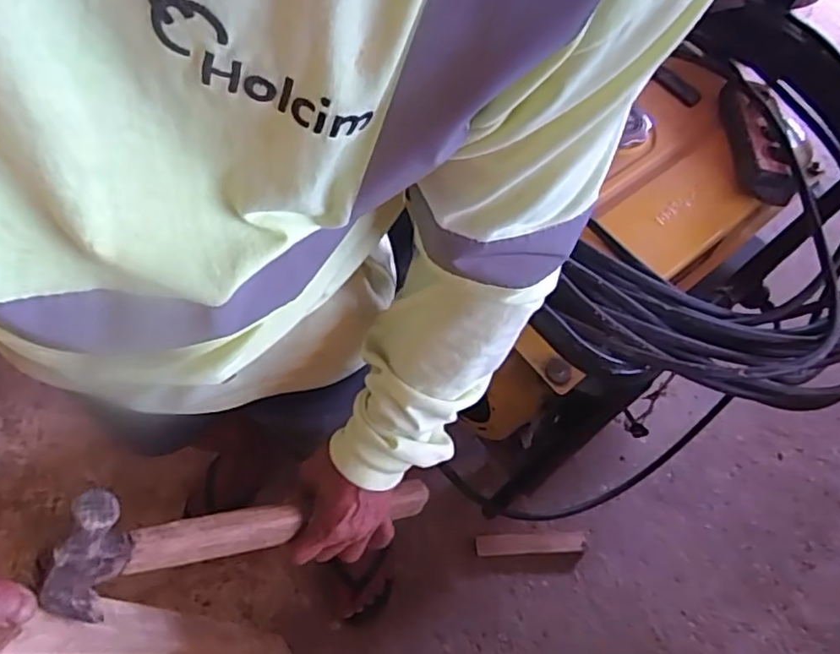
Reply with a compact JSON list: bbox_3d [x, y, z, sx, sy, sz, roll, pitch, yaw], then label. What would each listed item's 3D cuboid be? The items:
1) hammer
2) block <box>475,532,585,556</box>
[{"bbox_3d":[-0.122,0.166,0.511,0.353,0.114,0.041,9,47,-48],"label":"hammer"},{"bbox_3d":[0.203,0.398,1.138,0.199,0.018,0.035,2,61,-7],"label":"block"}]

